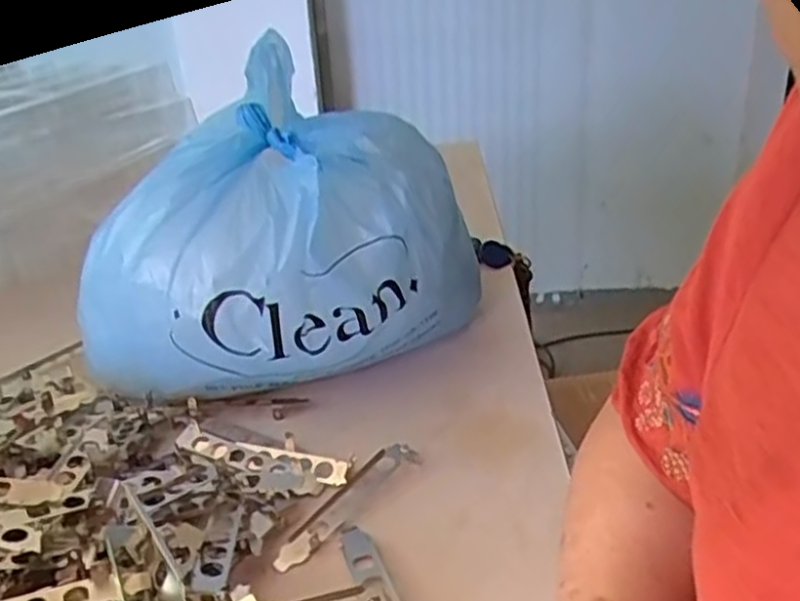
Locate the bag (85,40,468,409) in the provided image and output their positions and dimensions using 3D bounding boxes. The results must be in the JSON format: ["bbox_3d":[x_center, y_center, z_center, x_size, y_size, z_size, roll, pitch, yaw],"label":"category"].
[{"bbox_3d":[-0.094,-0.047,0.601,0.226,0.223,0.236,16,33,34],"label":"bag"}]

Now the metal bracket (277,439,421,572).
[{"bbox_3d":[-0.037,0.129,0.498,0.025,0.014,0.123,18,34,37],"label":"metal bracket"}]

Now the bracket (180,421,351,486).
[{"bbox_3d":[-0.097,0.109,0.531,0.130,0.011,0.028,9,30,25],"label":"bracket"}]

